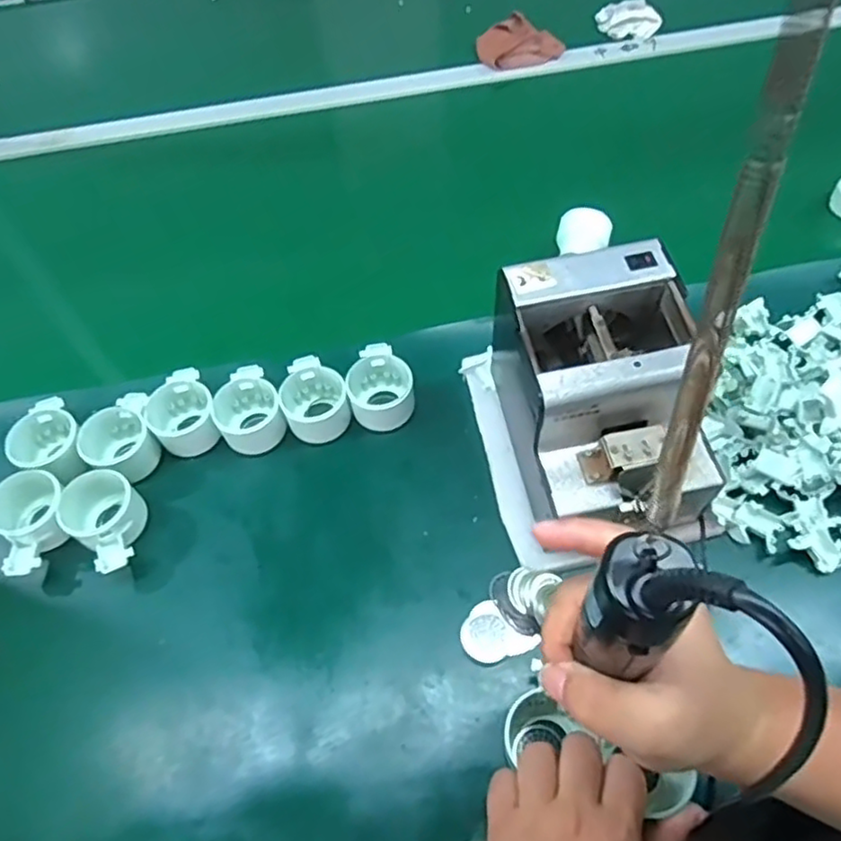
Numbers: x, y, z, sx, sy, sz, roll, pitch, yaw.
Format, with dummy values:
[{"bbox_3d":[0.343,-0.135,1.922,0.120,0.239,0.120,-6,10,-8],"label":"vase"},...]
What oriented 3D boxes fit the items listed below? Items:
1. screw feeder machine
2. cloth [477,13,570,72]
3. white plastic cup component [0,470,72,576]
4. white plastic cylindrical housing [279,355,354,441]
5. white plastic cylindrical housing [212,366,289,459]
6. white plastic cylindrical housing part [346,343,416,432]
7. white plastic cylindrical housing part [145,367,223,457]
[{"bbox_3d":[0.142,-0.017,0.528,0.126,0.147,0.181,-12,56,-3],"label":"screw feeder machine"},{"bbox_3d":[0.139,-0.559,0.998,0.101,0.028,0.117,-19,56,-8],"label":"cloth"},{"bbox_3d":[-0.326,0.088,0.573,0.058,0.045,0.081,-25,57,-12],"label":"white plastic cup component"},{"bbox_3d":[-0.100,-0.020,0.629,0.061,0.040,0.082,-21,57,-9],"label":"white plastic cylindrical housing"},{"bbox_3d":[-0.159,-0.006,0.626,0.061,0.040,0.086,-29,58,-14],"label":"white plastic cylindrical housing"},{"bbox_3d":[-0.040,-0.034,0.629,0.058,0.040,0.080,-17,56,-7],"label":"white plastic cylindrical housing part"},{"bbox_3d":[-0.219,-0.003,0.627,0.060,0.041,0.087,-29,58,-14],"label":"white plastic cylindrical housing part"}]

